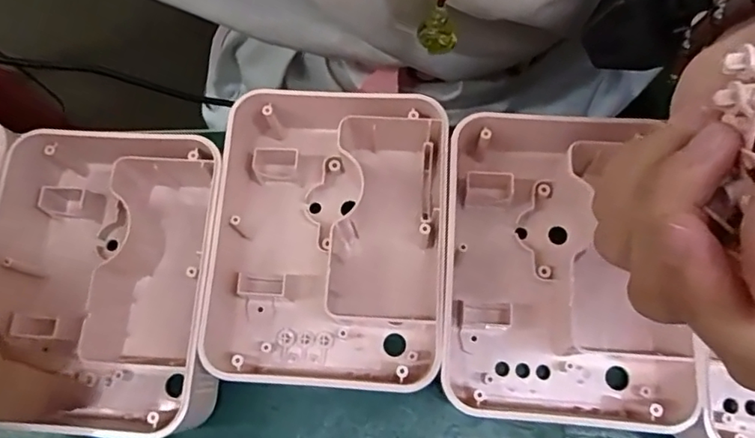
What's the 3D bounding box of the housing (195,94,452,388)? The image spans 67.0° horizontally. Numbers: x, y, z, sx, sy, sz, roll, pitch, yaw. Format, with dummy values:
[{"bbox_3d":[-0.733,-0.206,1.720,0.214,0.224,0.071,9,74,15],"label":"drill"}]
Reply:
[{"bbox_3d":[-0.021,0.006,0.259,0.105,0.037,0.135,3,75,2],"label":"housing"}]

